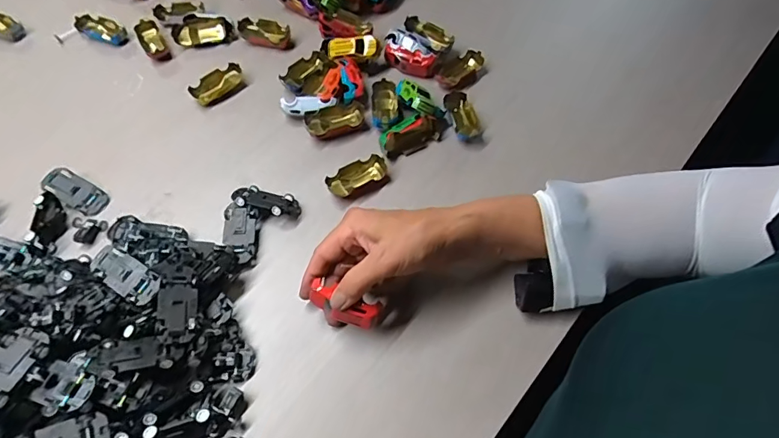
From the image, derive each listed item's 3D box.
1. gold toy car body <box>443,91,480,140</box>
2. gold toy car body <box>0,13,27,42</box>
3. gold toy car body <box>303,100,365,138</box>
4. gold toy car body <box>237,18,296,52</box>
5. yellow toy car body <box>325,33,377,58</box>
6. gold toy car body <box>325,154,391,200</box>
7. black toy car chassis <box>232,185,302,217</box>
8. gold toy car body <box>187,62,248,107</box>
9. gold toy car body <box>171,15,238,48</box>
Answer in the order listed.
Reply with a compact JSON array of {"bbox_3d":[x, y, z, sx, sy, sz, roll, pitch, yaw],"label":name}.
[{"bbox_3d":[0.083,-0.113,0.522,0.029,0.019,0.064,-12,62,-6],"label":"gold toy car body"},{"bbox_3d":[-0.508,-0.250,0.609,0.062,0.021,0.032,27,65,14],"label":"gold toy car body"},{"bbox_3d":[-0.061,-0.109,0.523,0.066,0.020,0.029,-15,62,-8],"label":"gold toy car body"},{"bbox_3d":[-0.156,-0.234,0.590,0.075,0.014,0.032,14,62,8],"label":"gold toy car body"},{"bbox_3d":[-0.045,-0.203,0.553,0.061,0.017,0.023,-2,105,8],"label":"yellow toy car body"},{"bbox_3d":[-0.032,-0.042,0.485,0.064,0.013,0.035,-26,64,-13],"label":"gold toy car body"},{"bbox_3d":[-0.124,-0.020,0.468,0.065,0.020,0.031,18,63,10],"label":"black toy car chassis"},{"bbox_3d":[-0.205,-0.160,0.560,0.065,0.021,0.032,-36,67,-18],"label":"gold toy car body"},{"bbox_3d":[-0.234,-0.239,0.597,0.078,0.029,0.027,-4,61,-2],"label":"gold toy car body"}]

